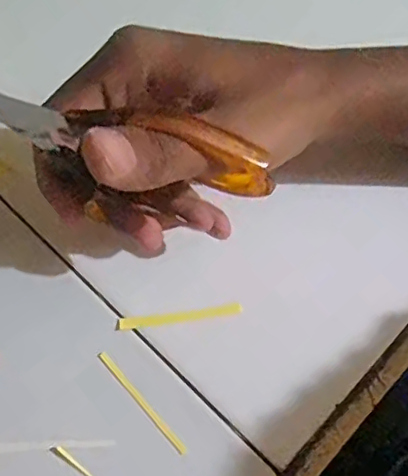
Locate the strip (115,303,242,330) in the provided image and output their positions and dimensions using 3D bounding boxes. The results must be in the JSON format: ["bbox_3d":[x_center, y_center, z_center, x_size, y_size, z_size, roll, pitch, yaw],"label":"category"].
[{"bbox_3d":[-0.011,0.036,0.260,0.057,0.004,0.006,-7,62,-3],"label":"strip"}]

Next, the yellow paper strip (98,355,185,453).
[{"bbox_3d":[-0.027,0.070,0.241,0.004,0.004,0.057,-39,68,-18],"label":"yellow paper strip"}]

